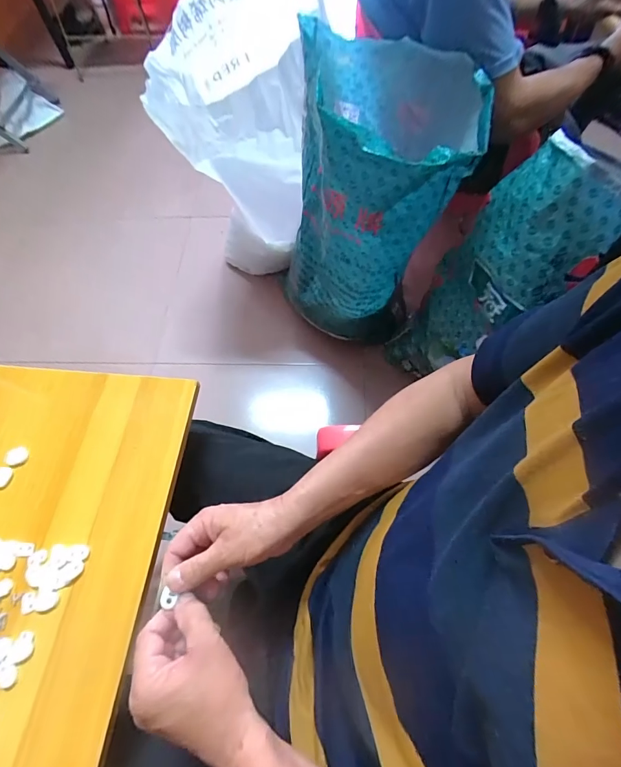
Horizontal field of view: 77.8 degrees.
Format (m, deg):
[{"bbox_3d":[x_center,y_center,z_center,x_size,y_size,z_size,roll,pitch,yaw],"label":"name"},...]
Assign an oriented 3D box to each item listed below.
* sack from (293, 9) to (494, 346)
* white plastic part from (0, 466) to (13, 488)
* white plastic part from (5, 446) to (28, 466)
[{"bbox_3d":[0.117,-0.345,0.808,0.343,0.518,0.299,16,65,11],"label":"sack"},{"bbox_3d":[-0.364,0.110,0.453,0.018,0.006,0.023,10,64,8],"label":"white plastic part"},{"bbox_3d":[-0.354,0.087,0.464,0.025,0.004,0.022,-14,63,-4],"label":"white plastic part"}]

